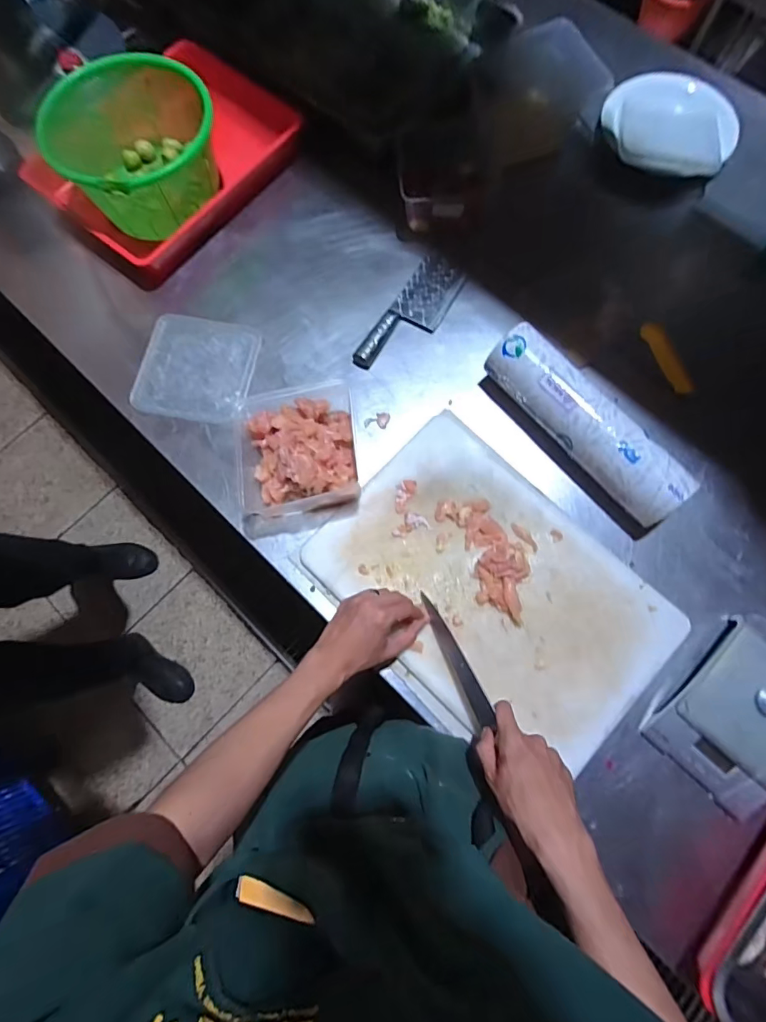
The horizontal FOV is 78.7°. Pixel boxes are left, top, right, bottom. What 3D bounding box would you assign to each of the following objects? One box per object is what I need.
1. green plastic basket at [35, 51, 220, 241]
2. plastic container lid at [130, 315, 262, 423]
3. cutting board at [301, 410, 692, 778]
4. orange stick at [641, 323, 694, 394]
[{"bbox_3d":[-0.387,-0.579,0.756,0.235,0.140,0.237,-32,77,-6],"label":"green plastic basket"},{"bbox_3d":[-0.291,-0.225,0.734,0.172,0.007,0.172,10,76,4],"label":"plastic container lid"},{"bbox_3d":[0.139,0.105,0.623,0.435,0.020,0.329,44,81,11],"label":"cutting board"},{"bbox_3d":[0.402,-0.215,0.659,0.023,0.025,0.114,-38,99,-8],"label":"orange stick"}]

